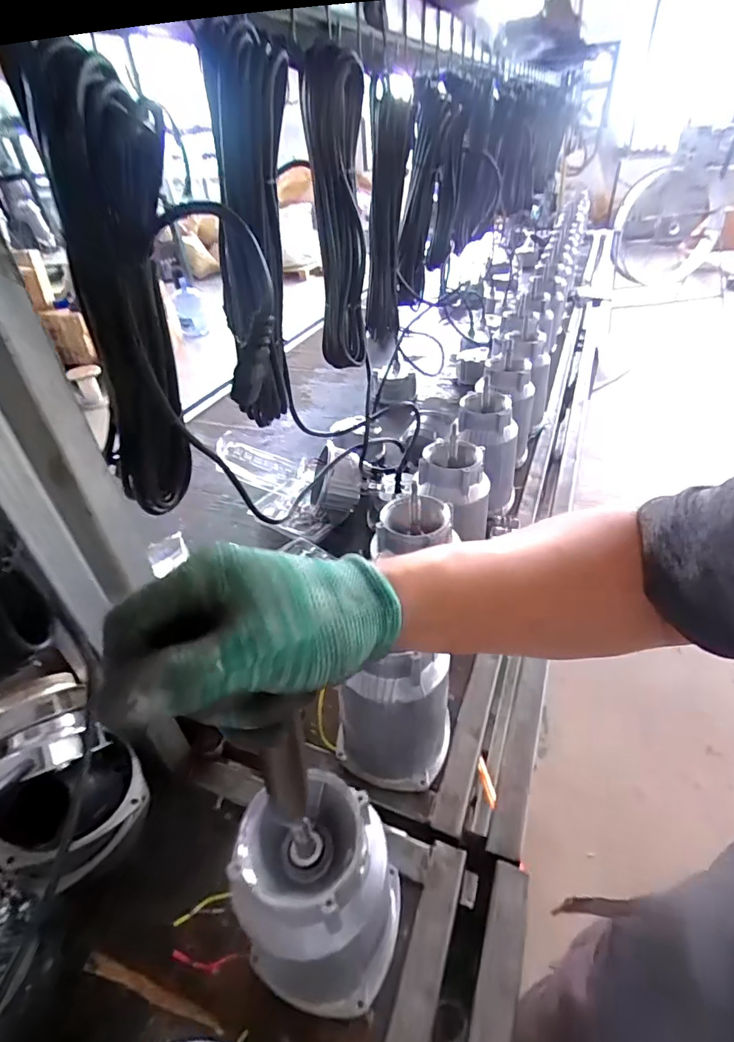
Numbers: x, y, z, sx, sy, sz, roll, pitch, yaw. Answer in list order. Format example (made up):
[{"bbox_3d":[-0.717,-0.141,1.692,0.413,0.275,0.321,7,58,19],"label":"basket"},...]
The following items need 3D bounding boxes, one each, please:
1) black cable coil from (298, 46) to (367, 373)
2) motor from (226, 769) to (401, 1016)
[{"bbox_3d":[-0.035,-0.382,0.651,0.074,0.338,0.059,-10,38,-7],"label":"black cable coil"},{"bbox_3d":[-0.030,0.307,0.416,0.099,0.223,0.122,2,38,9],"label":"motor"}]

